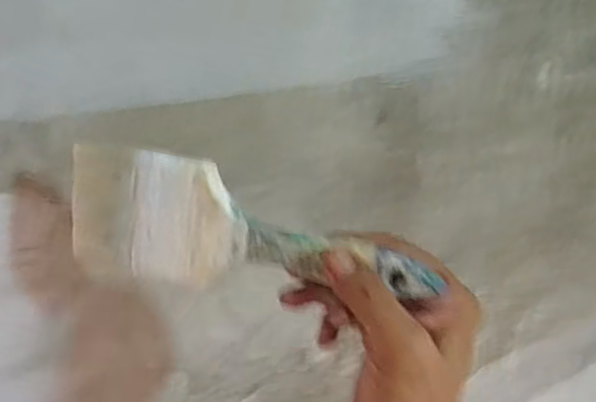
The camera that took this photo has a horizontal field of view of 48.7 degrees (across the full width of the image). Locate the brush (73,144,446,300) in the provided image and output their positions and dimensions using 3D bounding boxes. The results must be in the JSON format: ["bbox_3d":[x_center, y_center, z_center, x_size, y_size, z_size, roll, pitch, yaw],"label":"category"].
[{"bbox_3d":[-0.029,0.021,0.352,0.197,0.074,0.015,12,29,9],"label":"brush"}]

